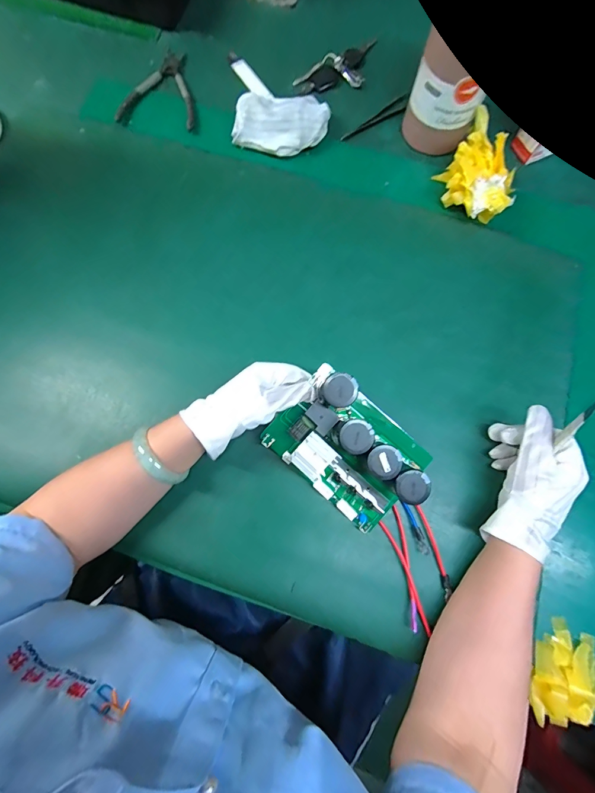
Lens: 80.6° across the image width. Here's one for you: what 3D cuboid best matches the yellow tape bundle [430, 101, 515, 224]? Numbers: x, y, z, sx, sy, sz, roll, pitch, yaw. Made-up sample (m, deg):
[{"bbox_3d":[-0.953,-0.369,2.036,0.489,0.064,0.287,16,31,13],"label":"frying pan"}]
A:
[{"bbox_3d":[0.236,-0.284,0.453,0.098,0.059,0.107,0,78,0],"label":"yellow tape bundle"}]

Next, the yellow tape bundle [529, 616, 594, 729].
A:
[{"bbox_3d":[0.278,0.282,0.352,0.074,0.019,0.091,7,78,2],"label":"yellow tape bundle"}]

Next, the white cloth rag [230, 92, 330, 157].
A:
[{"bbox_3d":[-0.023,-0.374,0.481,0.128,0.031,0.080,1,78,0],"label":"white cloth rag"}]

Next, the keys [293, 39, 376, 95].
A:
[{"bbox_3d":[0.068,-0.482,0.513,0.136,0.018,0.064,-35,80,-7],"label":"keys"}]

